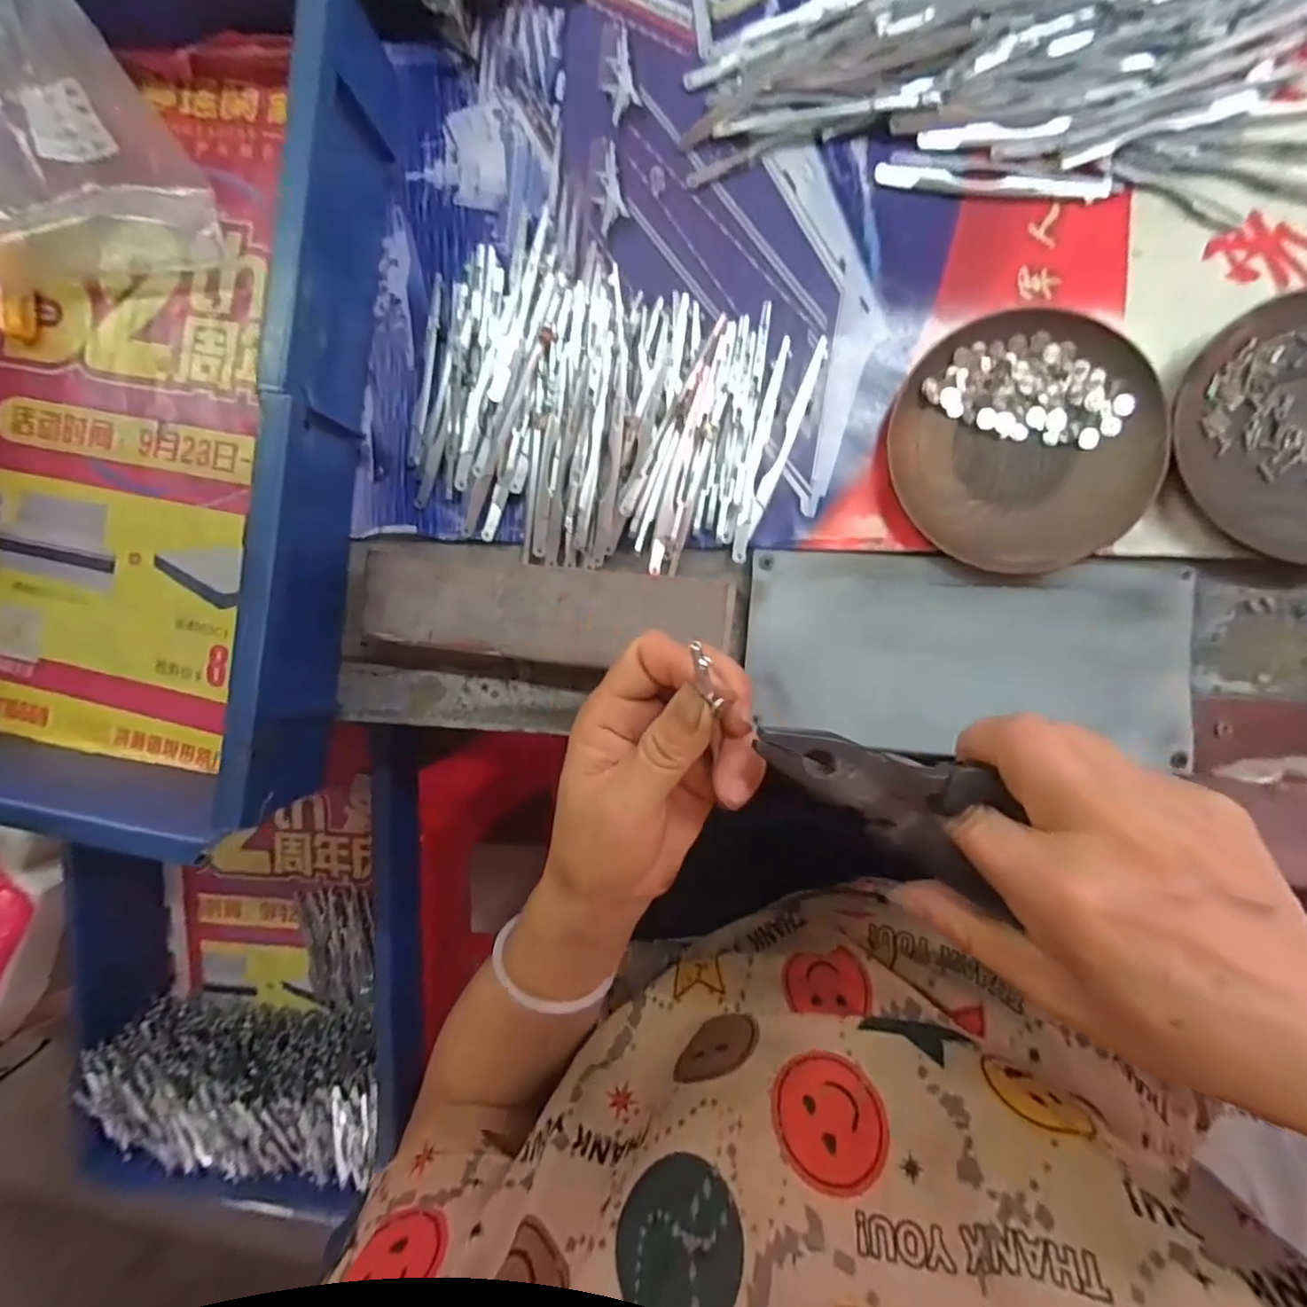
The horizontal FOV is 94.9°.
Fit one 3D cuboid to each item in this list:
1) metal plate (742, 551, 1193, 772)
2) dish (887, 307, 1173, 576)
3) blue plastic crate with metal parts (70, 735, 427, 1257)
[{"bbox_3d":[0.146,0.000,0.286,0.195,0.011,0.091,4,92,8],"label":"metal plate"},{"bbox_3d":[0.172,-0.097,0.277,0.114,0.016,0.115,0,92,8],"label":"dish"},{"bbox_3d":[-0.329,0.260,0.507,0.314,0.093,0.381,-5,92,9],"label":"blue plastic crate with metal parts"}]

